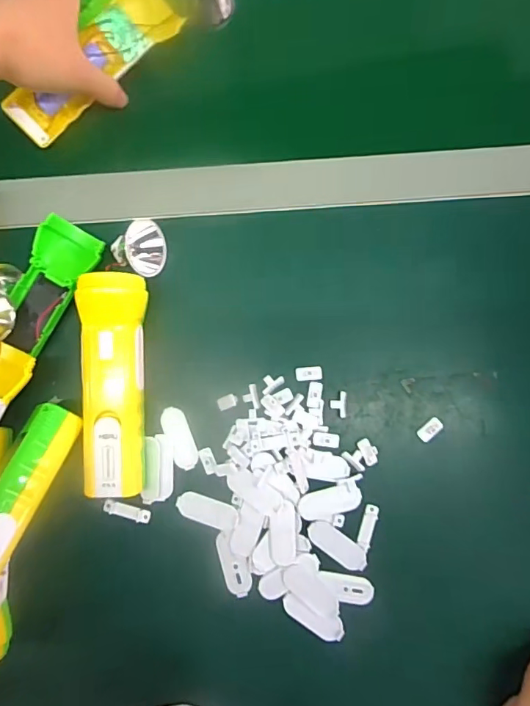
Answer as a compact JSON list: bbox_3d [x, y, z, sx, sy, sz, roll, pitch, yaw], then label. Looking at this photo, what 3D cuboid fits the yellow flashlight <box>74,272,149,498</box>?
[{"bbox_3d":[-0.111,0.023,0.365,0.046,0.046,0.161,-3,84,1],"label":"yellow flashlight"}]

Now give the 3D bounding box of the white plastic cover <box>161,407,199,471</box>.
[{"bbox_3d":[-0.067,0.067,0.384,0.018,0.004,0.049,-21,84,-1],"label":"white plastic cover"}]

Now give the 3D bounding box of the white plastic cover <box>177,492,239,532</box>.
[{"bbox_3d":[-0.045,0.122,0.376,0.048,0.004,0.019,20,85,3],"label":"white plastic cover"}]

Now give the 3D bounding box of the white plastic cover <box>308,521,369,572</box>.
[{"bbox_3d":[0.056,0.146,0.370,0.049,0.004,0.019,35,86,4],"label":"white plastic cover"}]

